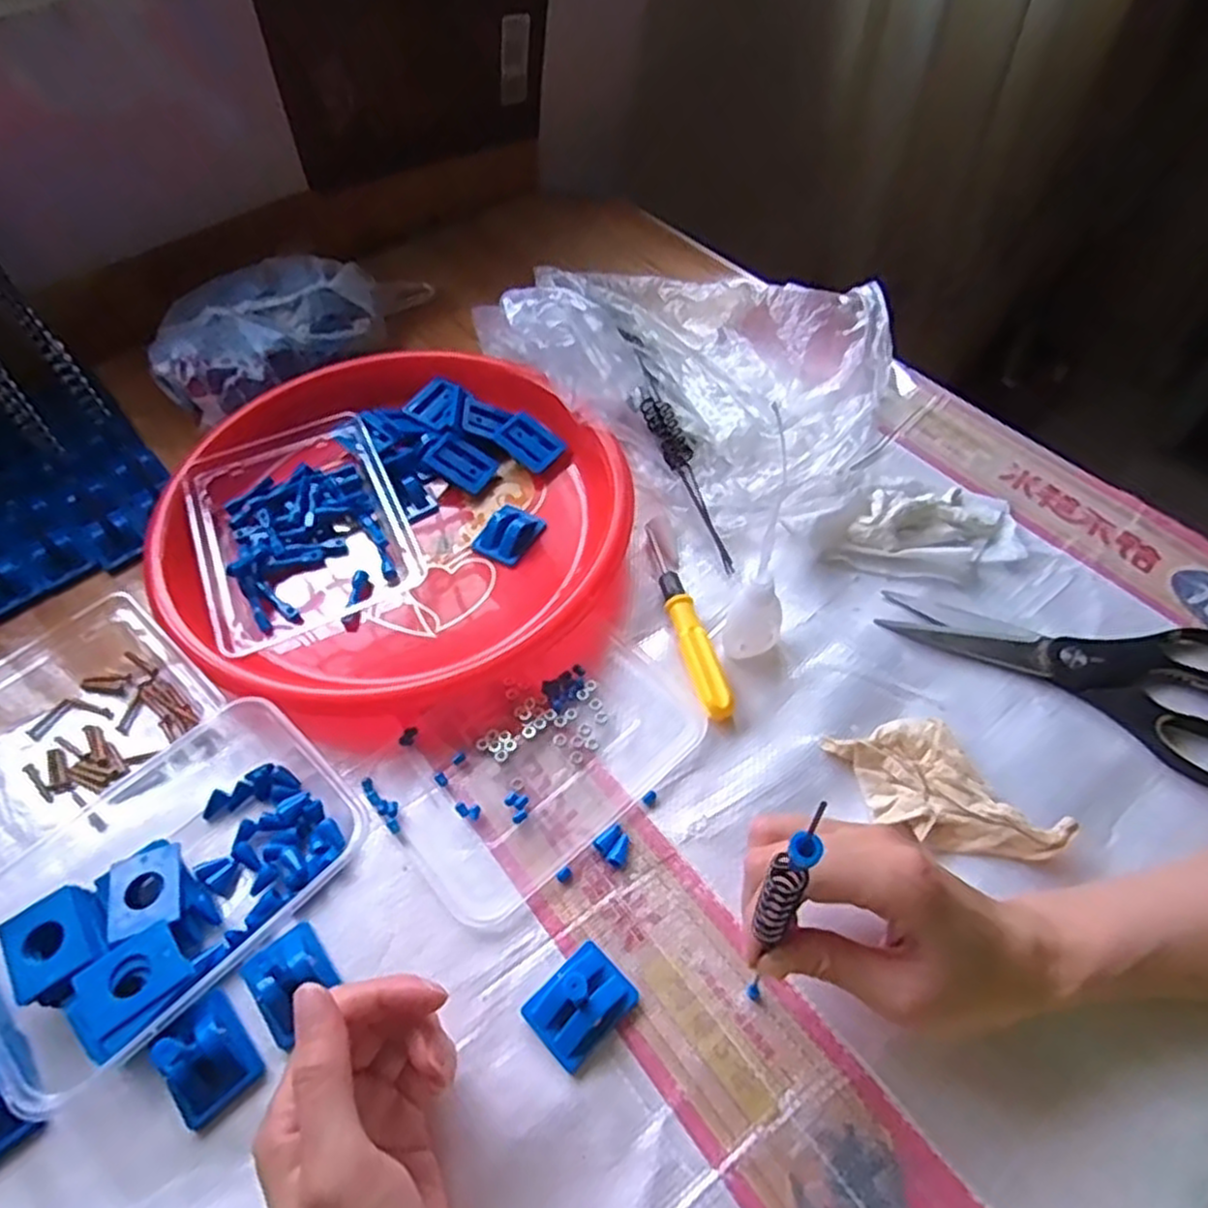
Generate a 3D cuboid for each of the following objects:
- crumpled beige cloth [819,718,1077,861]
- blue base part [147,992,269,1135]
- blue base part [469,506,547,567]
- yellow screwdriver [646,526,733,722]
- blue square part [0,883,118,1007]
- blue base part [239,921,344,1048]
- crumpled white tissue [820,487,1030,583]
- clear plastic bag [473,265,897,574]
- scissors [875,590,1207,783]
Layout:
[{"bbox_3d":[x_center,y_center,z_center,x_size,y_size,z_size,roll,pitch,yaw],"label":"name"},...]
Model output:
[{"bbox_3d":[0.170,0.096,0.382,0.059,0.019,0.104,-33,60,-21],"label":"crumpled beige cloth"},{"bbox_3d":[-0.172,0.190,0.318,0.033,0.027,0.042,-37,61,-23],"label":"blue base part"},{"bbox_3d":[-0.062,-0.047,0.495,0.031,0.018,0.042,27,59,19],"label":"blue base part"},{"bbox_3d":[0.047,0.006,0.452,0.016,0.017,0.142,-13,55,-8],"label":"yellow screwdriver"},{"bbox_3d":[-0.247,0.157,0.346,0.040,0.022,0.042,-38,62,-23],"label":"blue square part"},{"bbox_3d":[-0.141,0.169,0.341,0.032,0.022,0.041,-38,62,-23],"label":"blue base part"},{"bbox_3d":[0.205,-0.046,0.479,0.126,0.024,0.059,-8,54,-5],"label":"crumpled white tissue"},{"bbox_3d":[0.047,-0.170,0.525,0.271,0.102,0.173,33,61,22],"label":"clear plastic bag"},{"bbox_3d":[0.279,0.029,0.431,0.215,0.013,0.096,24,58,18],"label":"scissors"}]

